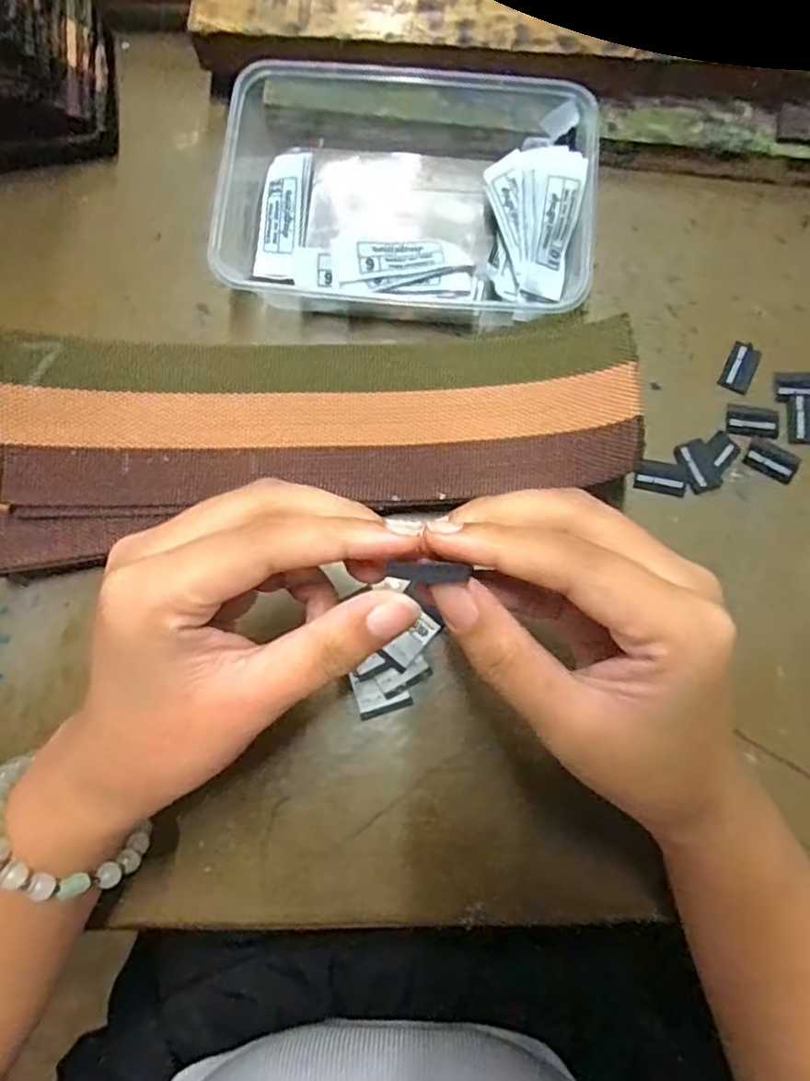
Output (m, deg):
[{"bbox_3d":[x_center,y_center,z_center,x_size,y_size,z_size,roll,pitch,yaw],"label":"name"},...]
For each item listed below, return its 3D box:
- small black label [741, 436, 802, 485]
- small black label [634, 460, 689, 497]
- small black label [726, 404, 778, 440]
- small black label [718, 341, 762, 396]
[{"bbox_3d":[0.174,-0.038,0.308,0.024,0.004,0.016,30,89,13],"label":"small black label"},{"bbox_3d":[0.121,-0.030,0.308,0.024,0.005,0.014,13,80,4],"label":"small black label"},{"bbox_3d":[0.167,-0.057,0.312,0.024,0.004,0.015,11,80,3],"label":"small black label"},{"bbox_3d":[0.164,-0.085,0.317,0.014,0.004,0.025,23,81,5],"label":"small black label"}]

